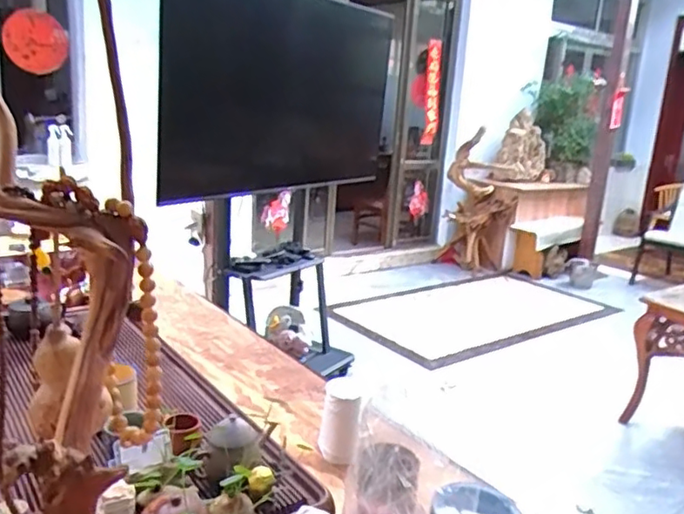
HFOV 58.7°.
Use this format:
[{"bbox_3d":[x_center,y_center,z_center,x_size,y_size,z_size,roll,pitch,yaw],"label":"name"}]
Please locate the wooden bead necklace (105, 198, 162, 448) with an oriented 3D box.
[{"bbox_3d":[-0.177,0.062,0.513,0.059,0.216,0.020,11,16,24],"label":"wooden bead necklace"}]

